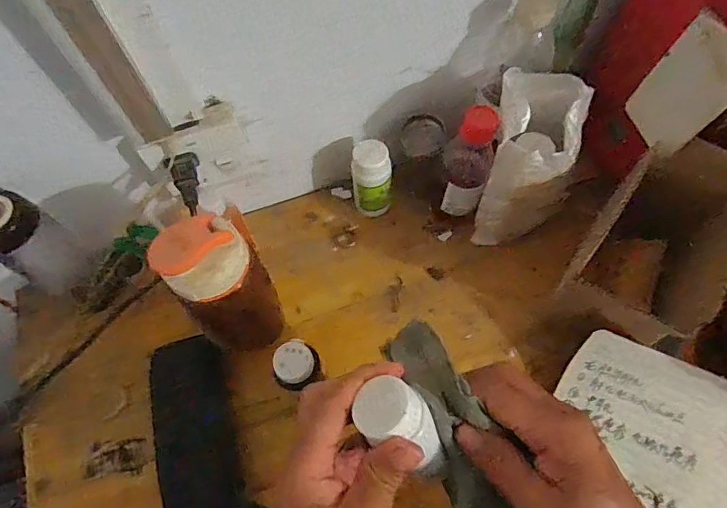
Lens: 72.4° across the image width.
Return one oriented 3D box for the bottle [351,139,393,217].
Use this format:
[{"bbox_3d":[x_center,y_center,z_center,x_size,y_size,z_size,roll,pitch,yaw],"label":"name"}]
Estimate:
[{"bbox_3d":[0.009,-0.076,0.528,0.042,0.084,0.048,-7,66,-2],"label":"bottle"}]

